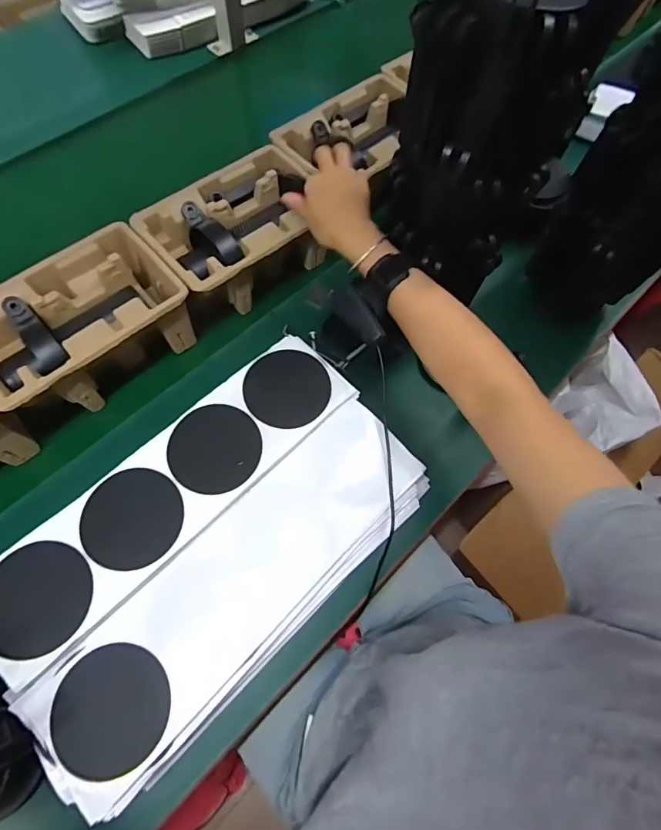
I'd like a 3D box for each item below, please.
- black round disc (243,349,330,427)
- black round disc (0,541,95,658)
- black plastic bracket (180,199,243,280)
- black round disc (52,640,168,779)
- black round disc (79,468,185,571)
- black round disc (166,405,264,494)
[{"bbox_3d":[-0.048,-0.030,0.479,0.091,0.008,0.092,1,64,-2],"label":"black round disc"},{"bbox_3d":[-0.264,0.163,0.387,0.094,0.004,0.092,1,68,-2],"label":"black round disc"},{"bbox_3d":[-0.163,-0.211,0.546,0.073,0.064,0.102,-34,76,-16],"label":"black plastic bracket"},{"bbox_3d":[-0.185,0.247,0.364,0.094,0.004,0.093,1,64,-2],"label":"black round disc"},{"bbox_3d":[-0.192,0.098,0.418,0.095,0.008,0.090,1,64,-2],"label":"black round disc"},{"bbox_3d":[-0.120,0.034,0.449,0.096,0.008,0.090,1,64,-2],"label":"black round disc"}]

